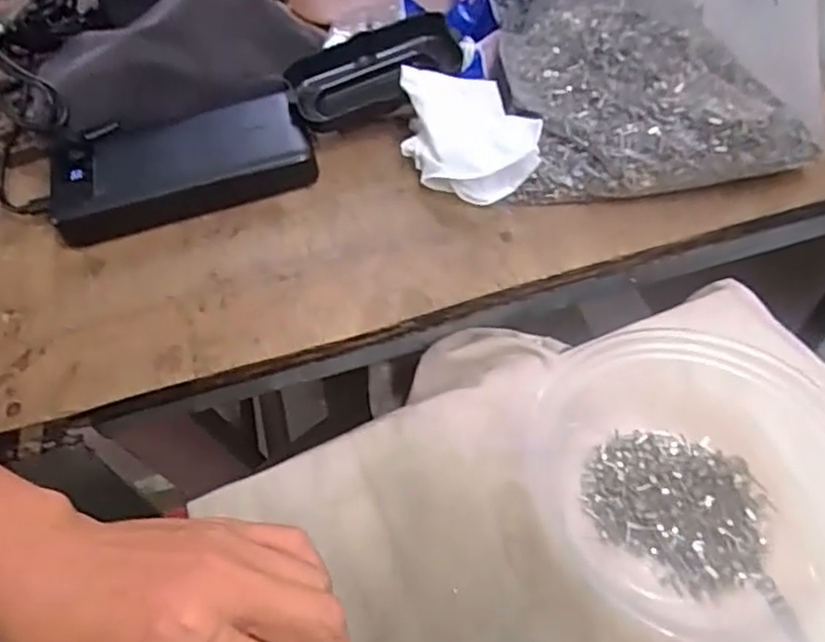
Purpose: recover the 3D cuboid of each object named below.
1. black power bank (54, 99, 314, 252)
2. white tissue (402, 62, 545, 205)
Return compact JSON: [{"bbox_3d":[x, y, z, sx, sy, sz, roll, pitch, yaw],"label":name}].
[{"bbox_3d":[-0.141,-0.094,0.405,0.152,0.025,0.068,-16,53,-7],"label":"black power bank"},{"bbox_3d":[0.032,-0.108,0.386,0.073,0.045,0.073,-6,55,2],"label":"white tissue"}]

